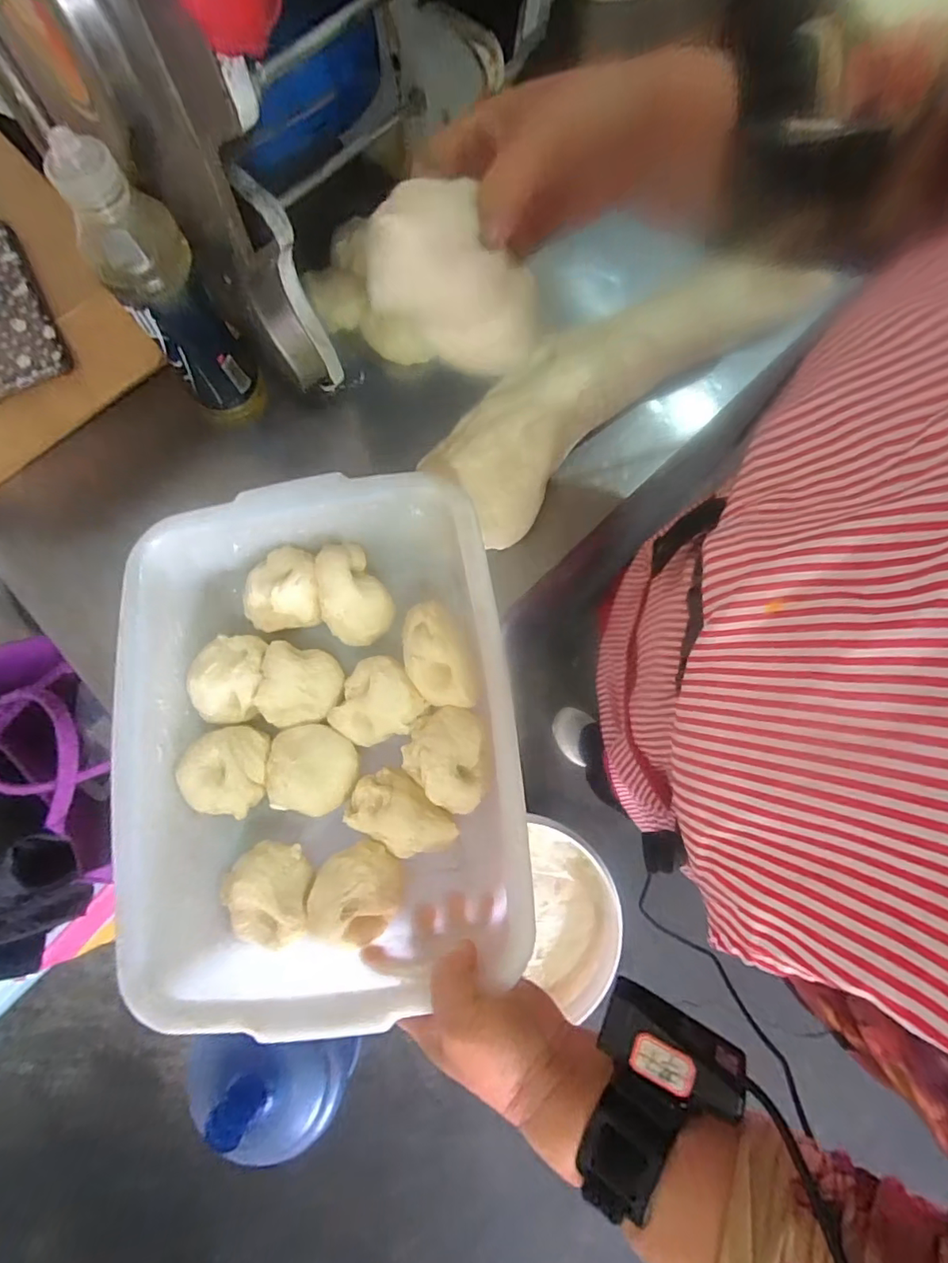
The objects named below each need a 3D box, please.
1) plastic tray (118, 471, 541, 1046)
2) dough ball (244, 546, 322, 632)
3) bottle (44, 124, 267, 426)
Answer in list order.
[{"bbox_3d":[-0.114,0.077,0.403,0.269,0.113,0.348,-9,76,-2],"label":"plastic tray"},{"bbox_3d":[-0.161,-0.036,0.453,0.066,0.039,0.060,0,76,0],"label":"dough ball"},{"bbox_3d":[-0.242,-0.266,0.433,0.064,0.229,0.068,-32,78,-7],"label":"bottle"}]

